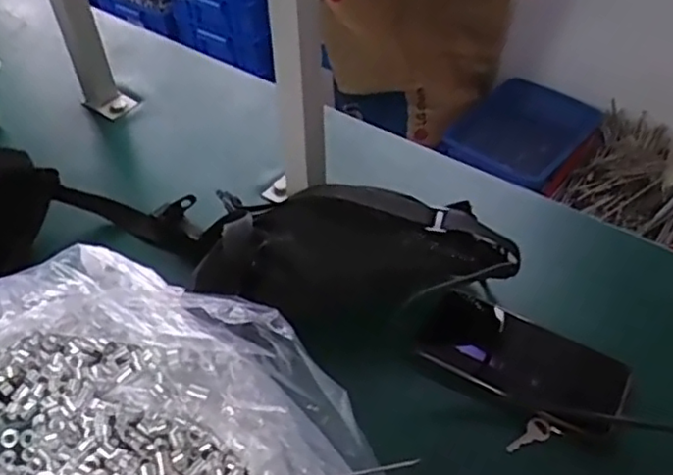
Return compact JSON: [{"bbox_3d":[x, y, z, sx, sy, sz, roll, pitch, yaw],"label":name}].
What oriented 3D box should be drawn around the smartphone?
[{"bbox_3d":[0.156,0.100,0.528,0.149,0.004,0.073,21,51,20],"label":"smartphone"}]

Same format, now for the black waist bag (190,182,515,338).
[{"bbox_3d":[0.010,0.029,0.543,0.257,0.083,0.127,4,47,5],"label":"black waist bag"}]

